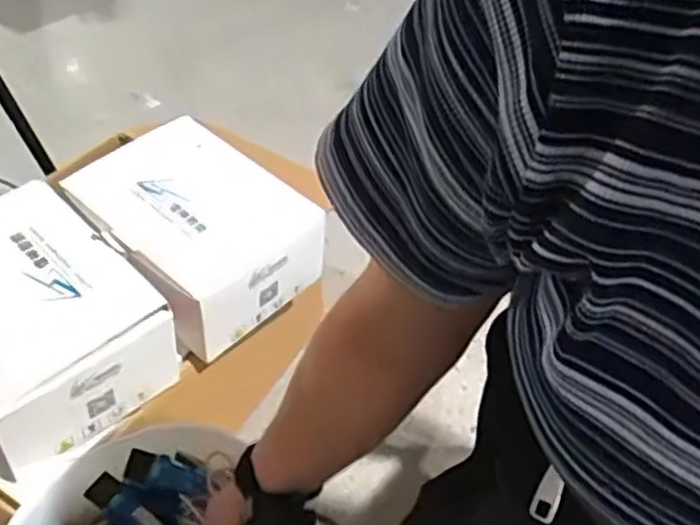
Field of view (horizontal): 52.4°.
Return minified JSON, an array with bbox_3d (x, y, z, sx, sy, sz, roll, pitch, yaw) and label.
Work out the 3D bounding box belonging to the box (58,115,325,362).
[{"bbox_3d":[-0.192,-0.039,0.892,0.213,0.126,0.252,-33,58,-30],"label":"box"}]

